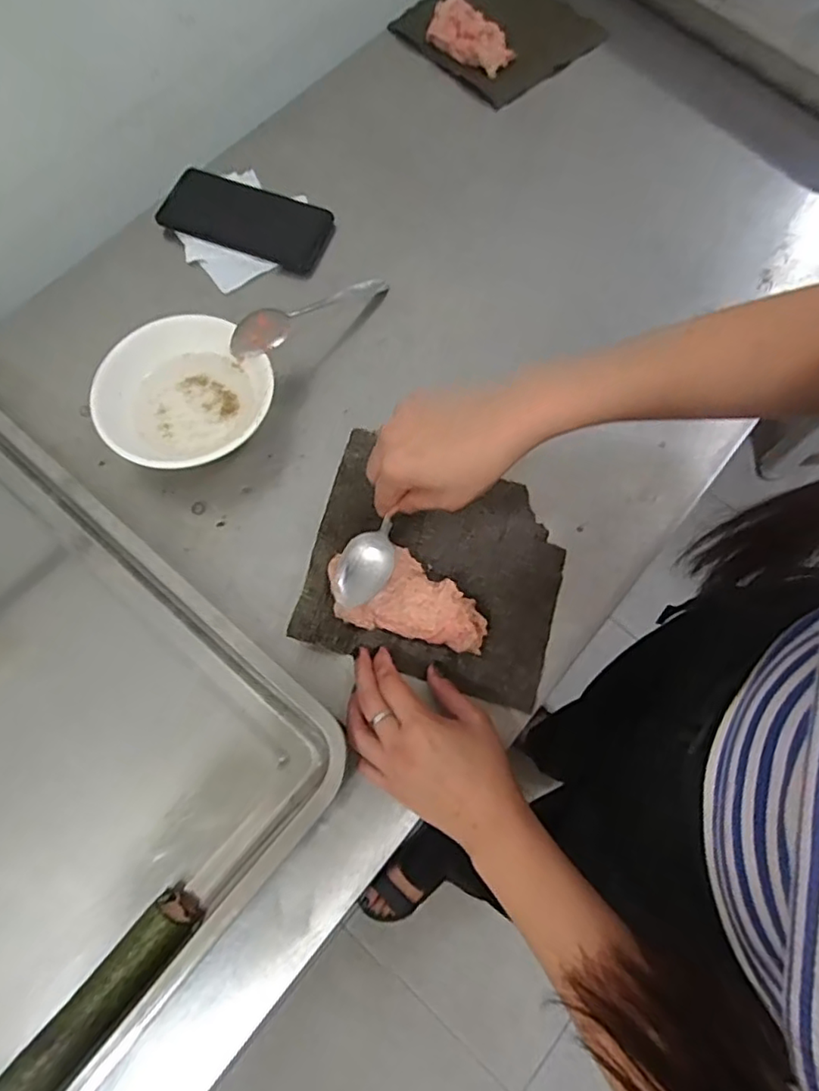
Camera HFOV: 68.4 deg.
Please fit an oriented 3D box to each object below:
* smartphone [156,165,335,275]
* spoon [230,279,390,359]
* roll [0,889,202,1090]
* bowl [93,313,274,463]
[{"bbox_3d":[-0.165,-0.336,0.613,0.166,0.009,0.079,19,72,5],"label":"smartphone"},{"bbox_3d":[-0.091,-0.216,0.555,0.037,0.029,0.168,42,56,12],"label":"spoon"},{"bbox_3d":[-0.219,0.316,0.372,0.034,0.030,0.204,39,75,11],"label":"roll"},{"bbox_3d":[-0.192,-0.123,0.521,0.138,0.049,0.139,0,71,-1],"label":"bowl"}]

